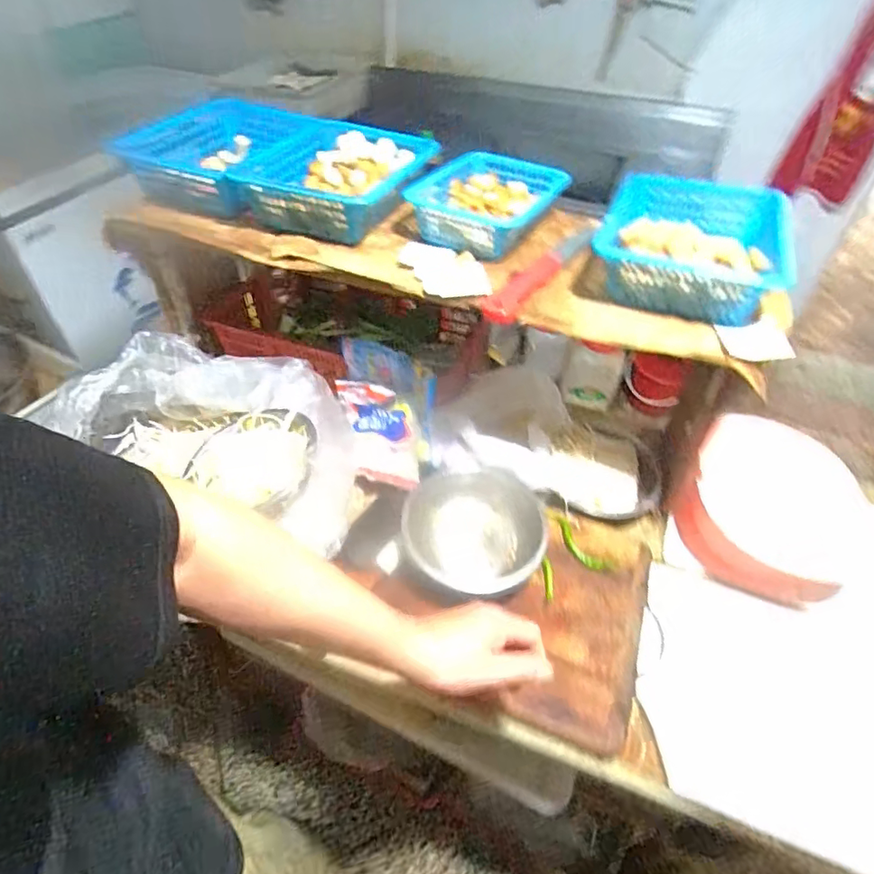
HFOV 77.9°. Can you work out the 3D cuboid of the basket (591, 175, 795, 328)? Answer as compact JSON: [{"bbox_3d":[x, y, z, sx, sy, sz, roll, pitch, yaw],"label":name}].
[{"bbox_3d":[0.309,-0.244,0.668,0.191,0.070,0.249,15,49,11],"label":"basket"}]

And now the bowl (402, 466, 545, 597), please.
[{"bbox_3d":[0.057,0.120,0.712,0.181,0.055,0.174,1,47,-1],"label":"bowl"}]

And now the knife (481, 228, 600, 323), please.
[{"bbox_3d":[0.130,-0.210,0.667,0.038,0.019,0.247,27,52,21],"label":"knife"}]

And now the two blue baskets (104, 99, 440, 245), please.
[{"bbox_3d":[-0.215,-0.396,0.781,0.381,0.080,0.271,16,49,12],"label":"two blue baskets"}]

